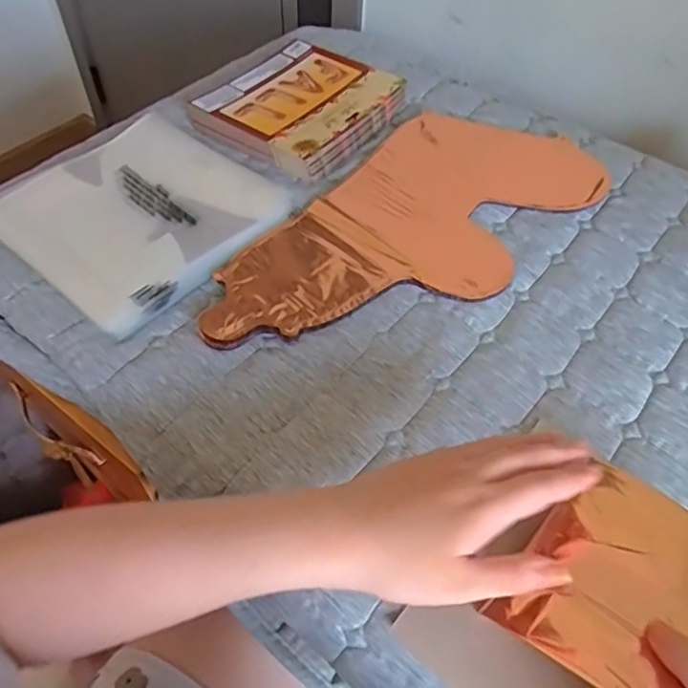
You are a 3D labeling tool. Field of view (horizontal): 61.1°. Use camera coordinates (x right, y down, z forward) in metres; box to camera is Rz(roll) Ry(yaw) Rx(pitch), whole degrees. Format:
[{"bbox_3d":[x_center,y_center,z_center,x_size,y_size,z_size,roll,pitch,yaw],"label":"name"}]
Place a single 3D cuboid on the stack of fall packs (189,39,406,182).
[{"bbox_3d":[-0.047,-0.278,0.674,0.170,0.031,0.194,30,58,20],"label":"stack of fall packs"}]

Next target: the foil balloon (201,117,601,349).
[{"bbox_3d":[0.065,-0.117,0.569,0.207,0.013,0.432,38,61,24],"label":"foil balloon"}]

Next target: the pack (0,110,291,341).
[{"bbox_3d":[-0.186,-0.133,0.558,0.208,0.024,0.230,35,60,23],"label":"pack"}]

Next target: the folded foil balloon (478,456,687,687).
[{"bbox_3d":[0.170,0.143,0.341,0.117,0.018,0.123,32,67,33],"label":"folded foil balloon"}]

